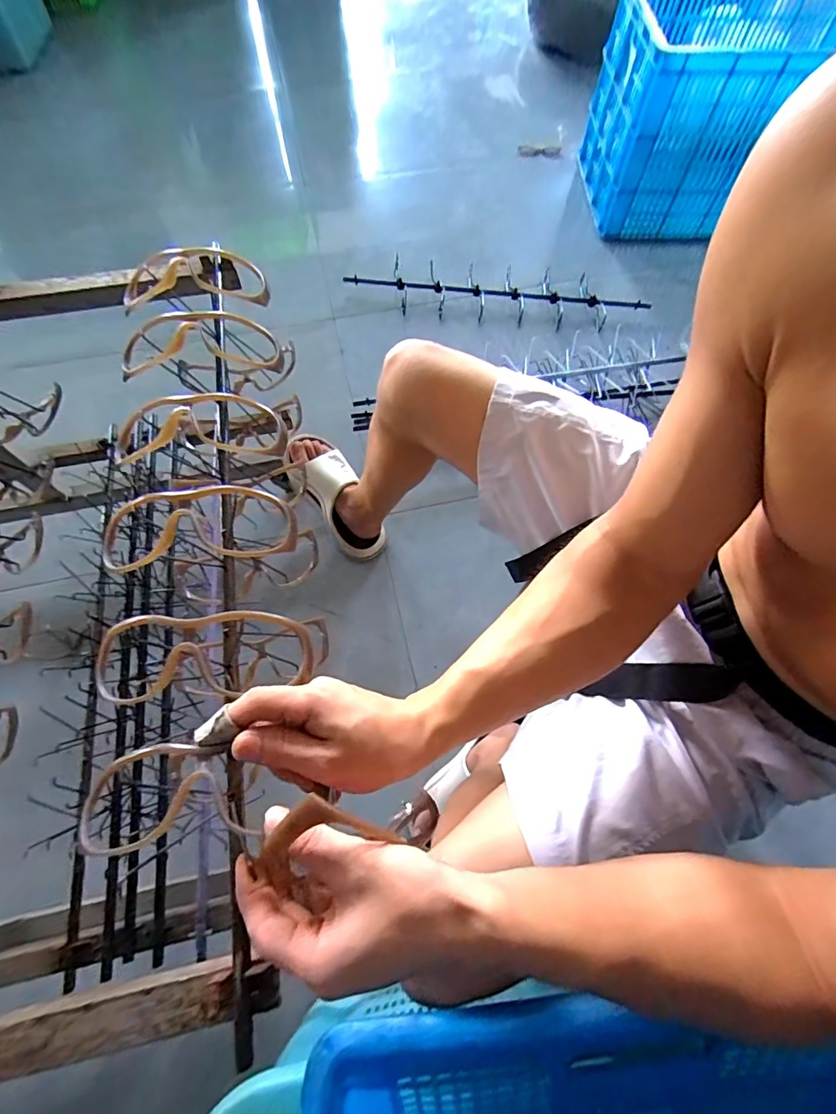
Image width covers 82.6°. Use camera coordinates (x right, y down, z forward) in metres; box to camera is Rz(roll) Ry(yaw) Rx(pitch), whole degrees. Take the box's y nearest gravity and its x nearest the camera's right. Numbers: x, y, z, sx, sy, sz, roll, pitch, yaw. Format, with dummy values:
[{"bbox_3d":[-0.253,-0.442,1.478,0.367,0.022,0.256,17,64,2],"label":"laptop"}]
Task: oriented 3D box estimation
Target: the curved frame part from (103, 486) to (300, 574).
[{"bbox_3d":[-0.151,-0.022,0.336,0.125,0.011,0.054,-7,82,-17],"label":"curved frame part"}]

